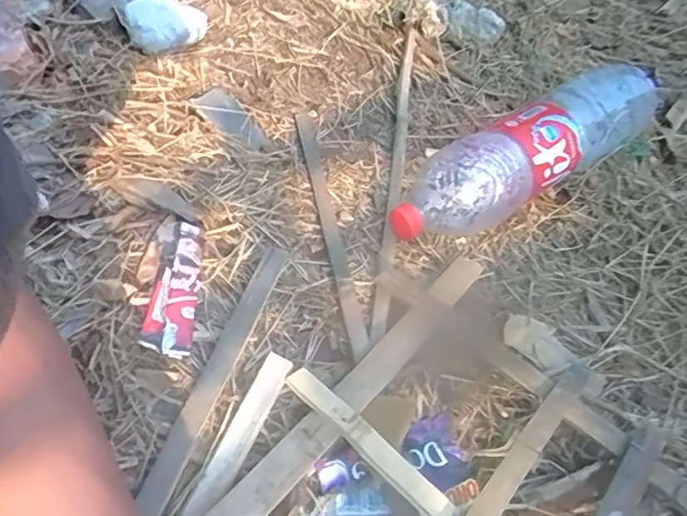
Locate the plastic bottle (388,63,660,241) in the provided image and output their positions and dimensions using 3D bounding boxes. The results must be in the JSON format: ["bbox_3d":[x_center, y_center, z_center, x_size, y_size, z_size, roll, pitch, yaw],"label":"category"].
[{"bbox_3d":[0.177,-0.099,0.560,0.307,0.100,0.086,-24,56,-25],"label":"plastic bottle"}]

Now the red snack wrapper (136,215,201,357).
[{"bbox_3d":[-0.131,0.021,0.447,0.035,0.030,0.108,1,52,-1],"label":"red snack wrapper"}]

